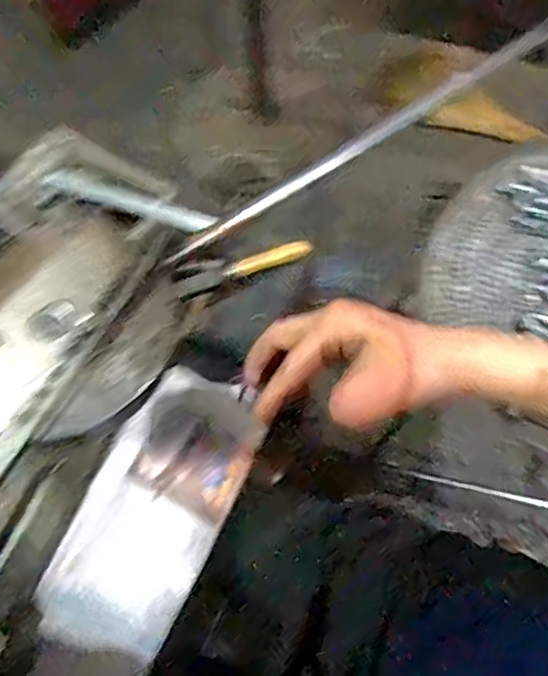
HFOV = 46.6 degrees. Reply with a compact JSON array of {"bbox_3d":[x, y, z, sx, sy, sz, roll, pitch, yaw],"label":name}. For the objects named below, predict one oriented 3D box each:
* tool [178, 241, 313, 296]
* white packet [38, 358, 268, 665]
[{"bbox_3d":[-0.028,-0.073,0.647,0.142,0.020,0.017,-21,65,-7],"label":"tool"},{"bbox_3d":[-0.100,0.144,0.569,0.120,0.030,0.247,33,66,-17],"label":"white packet"}]

